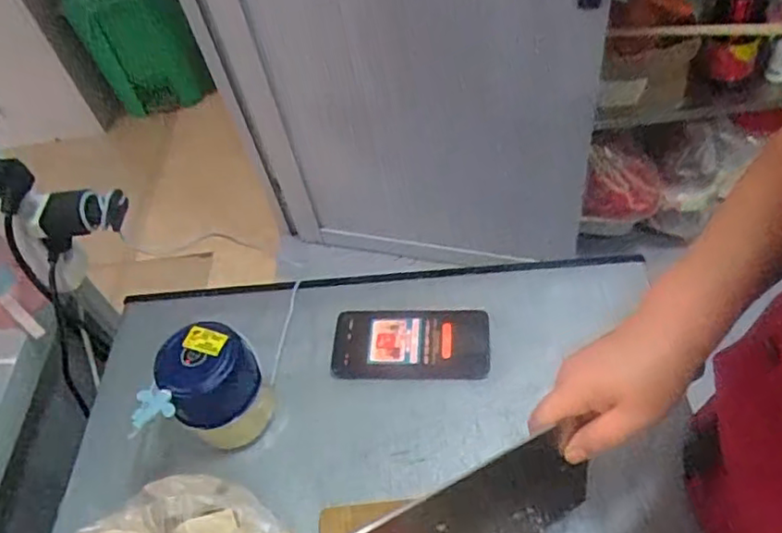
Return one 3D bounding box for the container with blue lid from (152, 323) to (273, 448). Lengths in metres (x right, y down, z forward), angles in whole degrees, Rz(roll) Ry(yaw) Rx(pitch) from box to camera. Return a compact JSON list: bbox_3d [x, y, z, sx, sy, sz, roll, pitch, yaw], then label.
[{"bbox_3d":[-0.169,0.117,0.608,0.084,0.113,0.082,-5,51,6],"label":"container with blue lid"}]

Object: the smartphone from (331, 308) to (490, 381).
[{"bbox_3d":[0.019,0.082,0.673,0.169,0.013,0.080,-3,59,11],"label":"smartphone"}]

